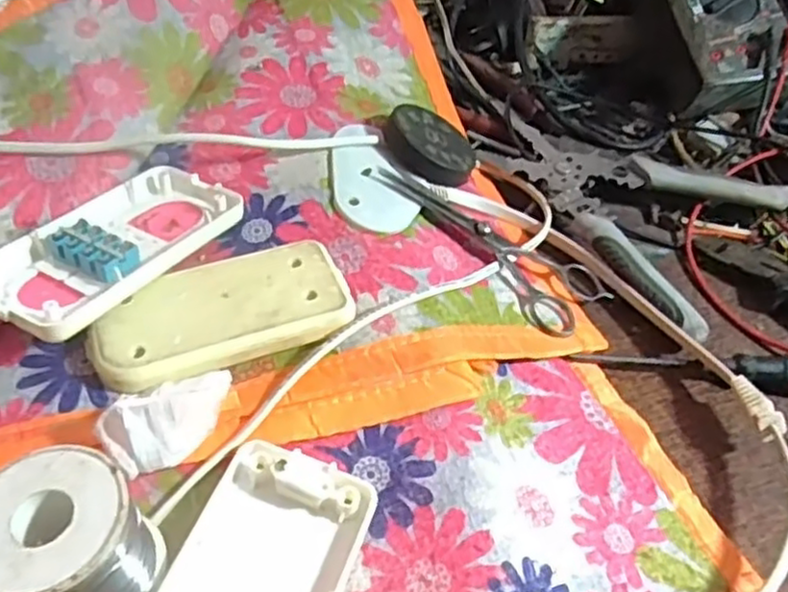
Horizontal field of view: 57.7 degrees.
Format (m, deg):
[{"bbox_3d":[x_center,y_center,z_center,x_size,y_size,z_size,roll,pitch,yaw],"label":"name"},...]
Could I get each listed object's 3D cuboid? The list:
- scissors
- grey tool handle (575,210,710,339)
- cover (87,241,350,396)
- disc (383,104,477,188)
[{"bbox_3d":[0.049,-0.029,0.394,0.147,0.013,0.058,35,51,2],"label":"scissors"},{"bbox_3d":[0.137,-0.014,0.399,0.018,0.012,0.099,-20,49,-21],"label":"grey tool handle"},{"bbox_3d":[-0.078,0.008,0.328,0.112,0.015,0.053,-18,49,-19],"label":"cover"},{"bbox_3d":[0.023,-0.092,0.423,0.056,0.012,0.055,28,51,-7],"label":"disc"}]

